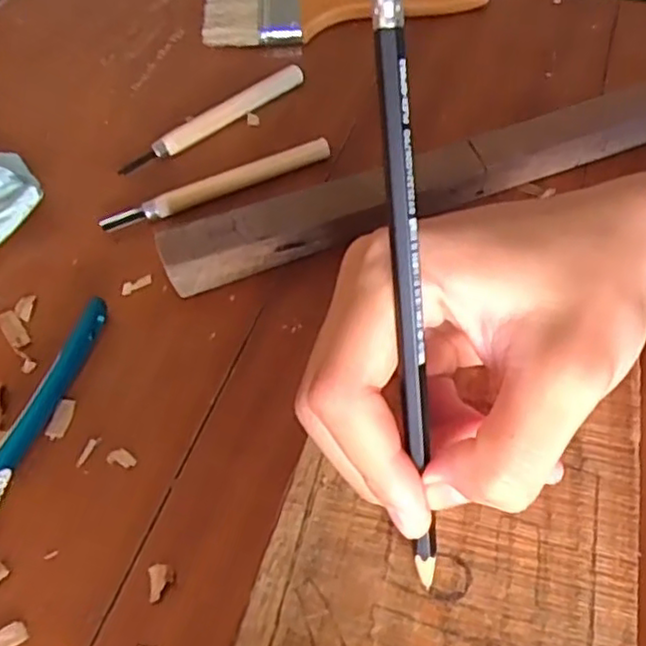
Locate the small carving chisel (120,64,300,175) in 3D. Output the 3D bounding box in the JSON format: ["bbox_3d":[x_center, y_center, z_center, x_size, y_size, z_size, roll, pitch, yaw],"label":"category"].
[{"bbox_3d":[-0.062,-0.118,0.399,0.123,0.013,0.013,-36,60,-21],"label":"small carving chisel"}]

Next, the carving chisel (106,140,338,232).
[{"bbox_3d":[-0.056,-0.074,0.370,0.128,0.009,0.010,-23,56,-13],"label":"carving chisel"}]

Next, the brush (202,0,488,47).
[{"bbox_3d":[0.014,-0.215,0.464,0.184,0.014,0.065,-4,54,0],"label":"brush"}]

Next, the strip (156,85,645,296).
[{"bbox_3d":[0.069,-0.077,0.355,0.307,0.028,0.027,-20,55,-11],"label":"strip"}]

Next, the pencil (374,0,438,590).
[{"bbox_3d":[0.024,-0.005,0.188,0.007,0.175,0.011,-7,18,-2],"label":"pencil"}]

